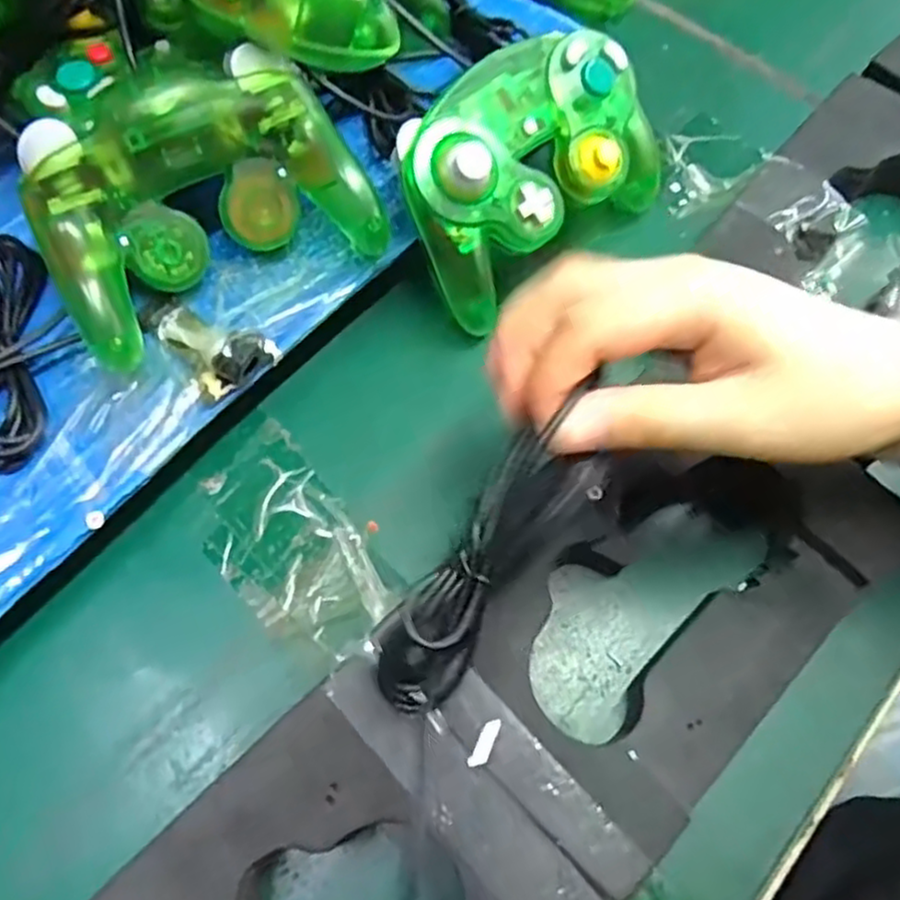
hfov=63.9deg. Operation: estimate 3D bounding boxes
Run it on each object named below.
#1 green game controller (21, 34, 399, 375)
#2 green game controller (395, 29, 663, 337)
[{"bbox_3d":[-0.107,-0.111,0.302,0.134,0.087,0.079,-30,46,-14],"label":"green game controller"},{"bbox_3d":[0.037,-0.135,0.346,0.137,0.068,0.095,-40,103,-12],"label":"green game controller"}]

